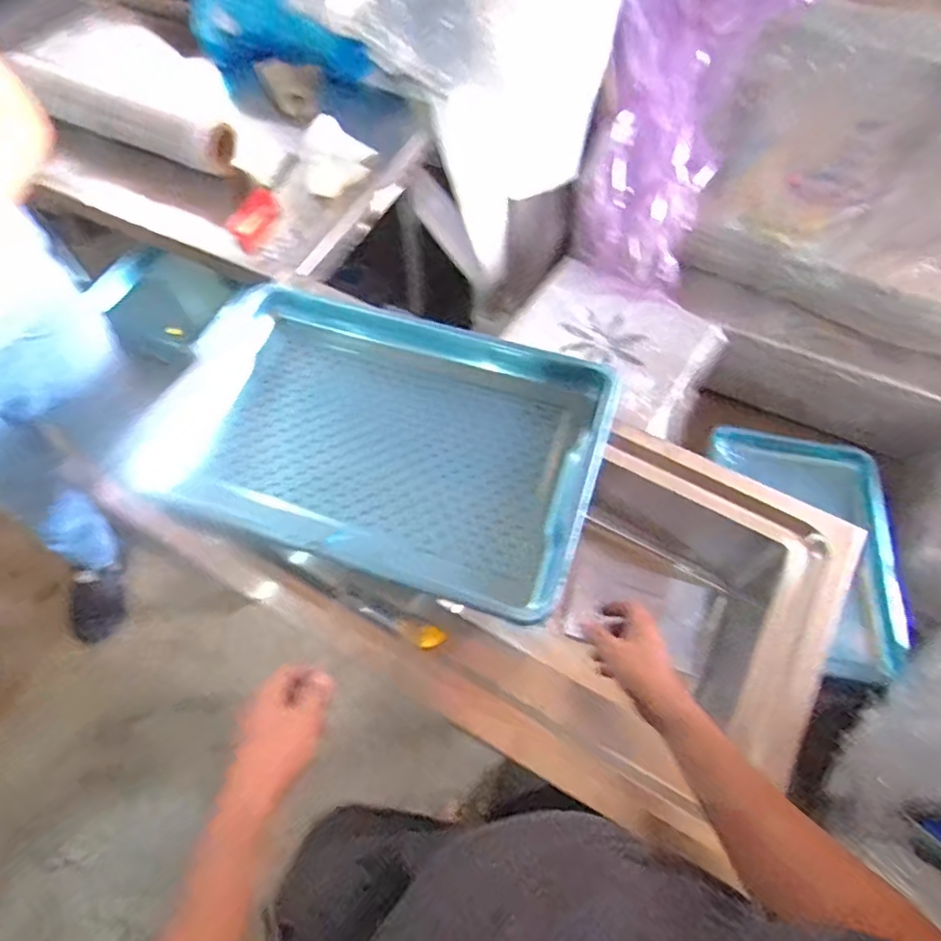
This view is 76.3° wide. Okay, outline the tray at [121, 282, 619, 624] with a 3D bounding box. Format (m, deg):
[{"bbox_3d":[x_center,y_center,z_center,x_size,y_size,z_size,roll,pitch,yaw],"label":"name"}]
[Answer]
[{"bbox_3d":[-0.159,-0.060,0.878,0.678,0.066,0.412,19,64,9],"label":"tray"}]

